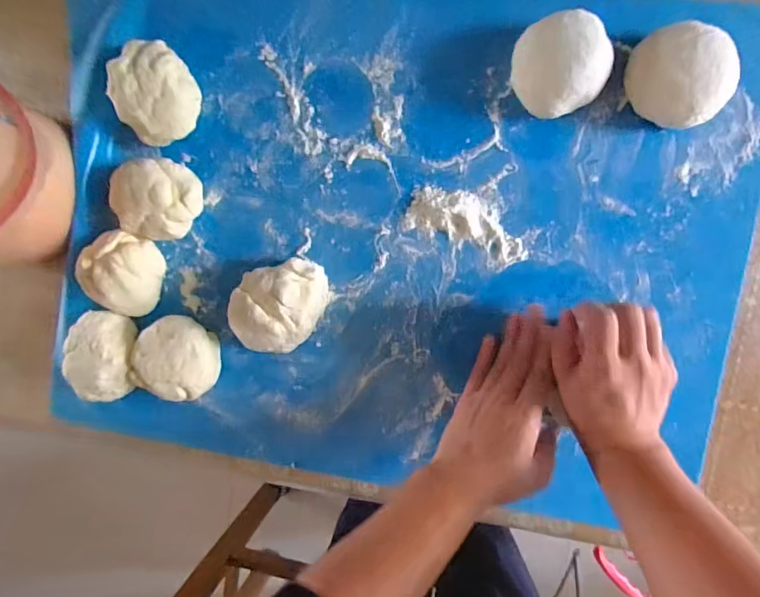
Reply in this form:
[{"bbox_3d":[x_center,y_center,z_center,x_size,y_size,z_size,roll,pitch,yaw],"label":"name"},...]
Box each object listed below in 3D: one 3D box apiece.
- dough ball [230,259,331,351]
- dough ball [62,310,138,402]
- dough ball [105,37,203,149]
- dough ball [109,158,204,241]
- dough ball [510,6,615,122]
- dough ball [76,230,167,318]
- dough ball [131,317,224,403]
[{"bbox_3d":[-0.099,0.010,0.434,0.095,0.051,0.081,-18,94,9],"label":"dough ball"},{"bbox_3d":[-0.287,0.063,0.461,0.071,0.044,0.089,11,98,6],"label":"dough ball"},{"bbox_3d":[-0.219,-0.200,0.429,0.077,0.044,0.081,1,96,7],"label":"dough ball"},{"bbox_3d":[-0.224,-0.098,0.440,0.076,0.048,0.076,1,96,7],"label":"dough ball"},{"bbox_3d":[0.155,-0.201,0.377,0.077,0.049,0.076,1,96,7],"label":"dough ball"},{"bbox_3d":[-0.269,-0.027,0.451,0.071,0.051,0.080,11,98,6],"label":"dough ball"},{"bbox_3d":[-0.210,0.062,0.453,0.077,0.048,0.082,1,96,7],"label":"dough ball"}]

